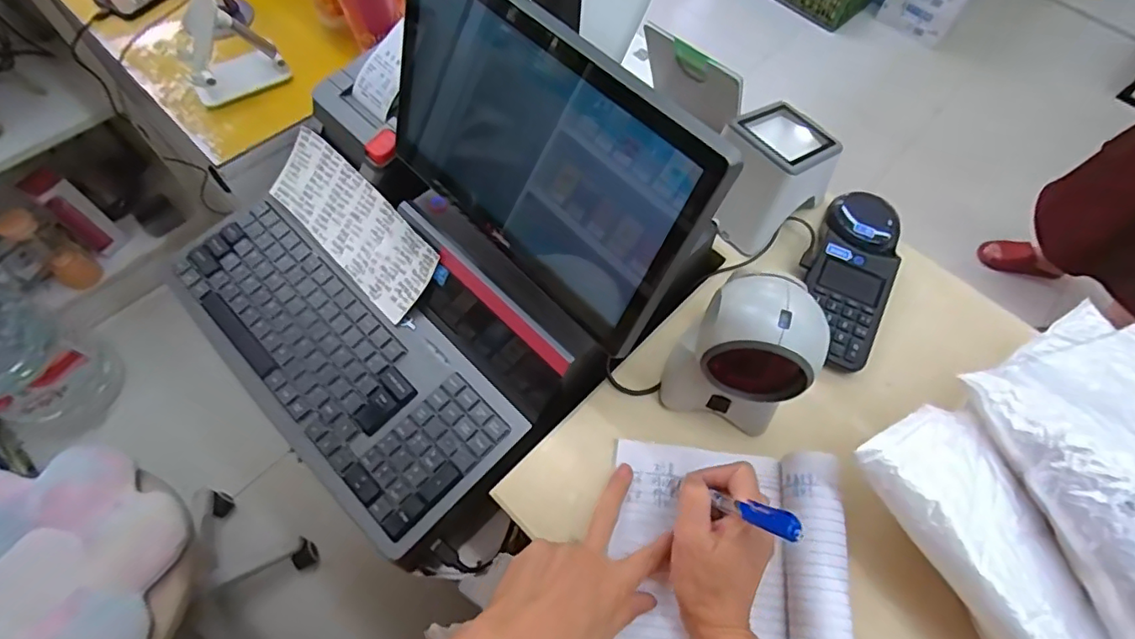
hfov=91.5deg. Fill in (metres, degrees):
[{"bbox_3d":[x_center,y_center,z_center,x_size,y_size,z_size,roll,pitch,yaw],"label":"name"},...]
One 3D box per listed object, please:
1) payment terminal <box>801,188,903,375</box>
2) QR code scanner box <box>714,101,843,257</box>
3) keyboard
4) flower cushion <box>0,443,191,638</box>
[{"bbox_3d":[0.290,-0.057,0.566,0.080,0.041,0.226,26,64,10],"label":"payment terminal"},{"bbox_3d":[0.202,-0.148,0.556,0.133,0.101,0.094,-37,70,-20],"label":"QR code scanner box"},{"bbox_3d":[-0.222,0.029,0.529,0.378,0.022,0.155,40,67,16],"label":"keyboard"},{"bbox_3d":[-0.719,0.351,0.745,0.327,0.032,0.337,1,62,-3],"label":"flower cushion"}]

